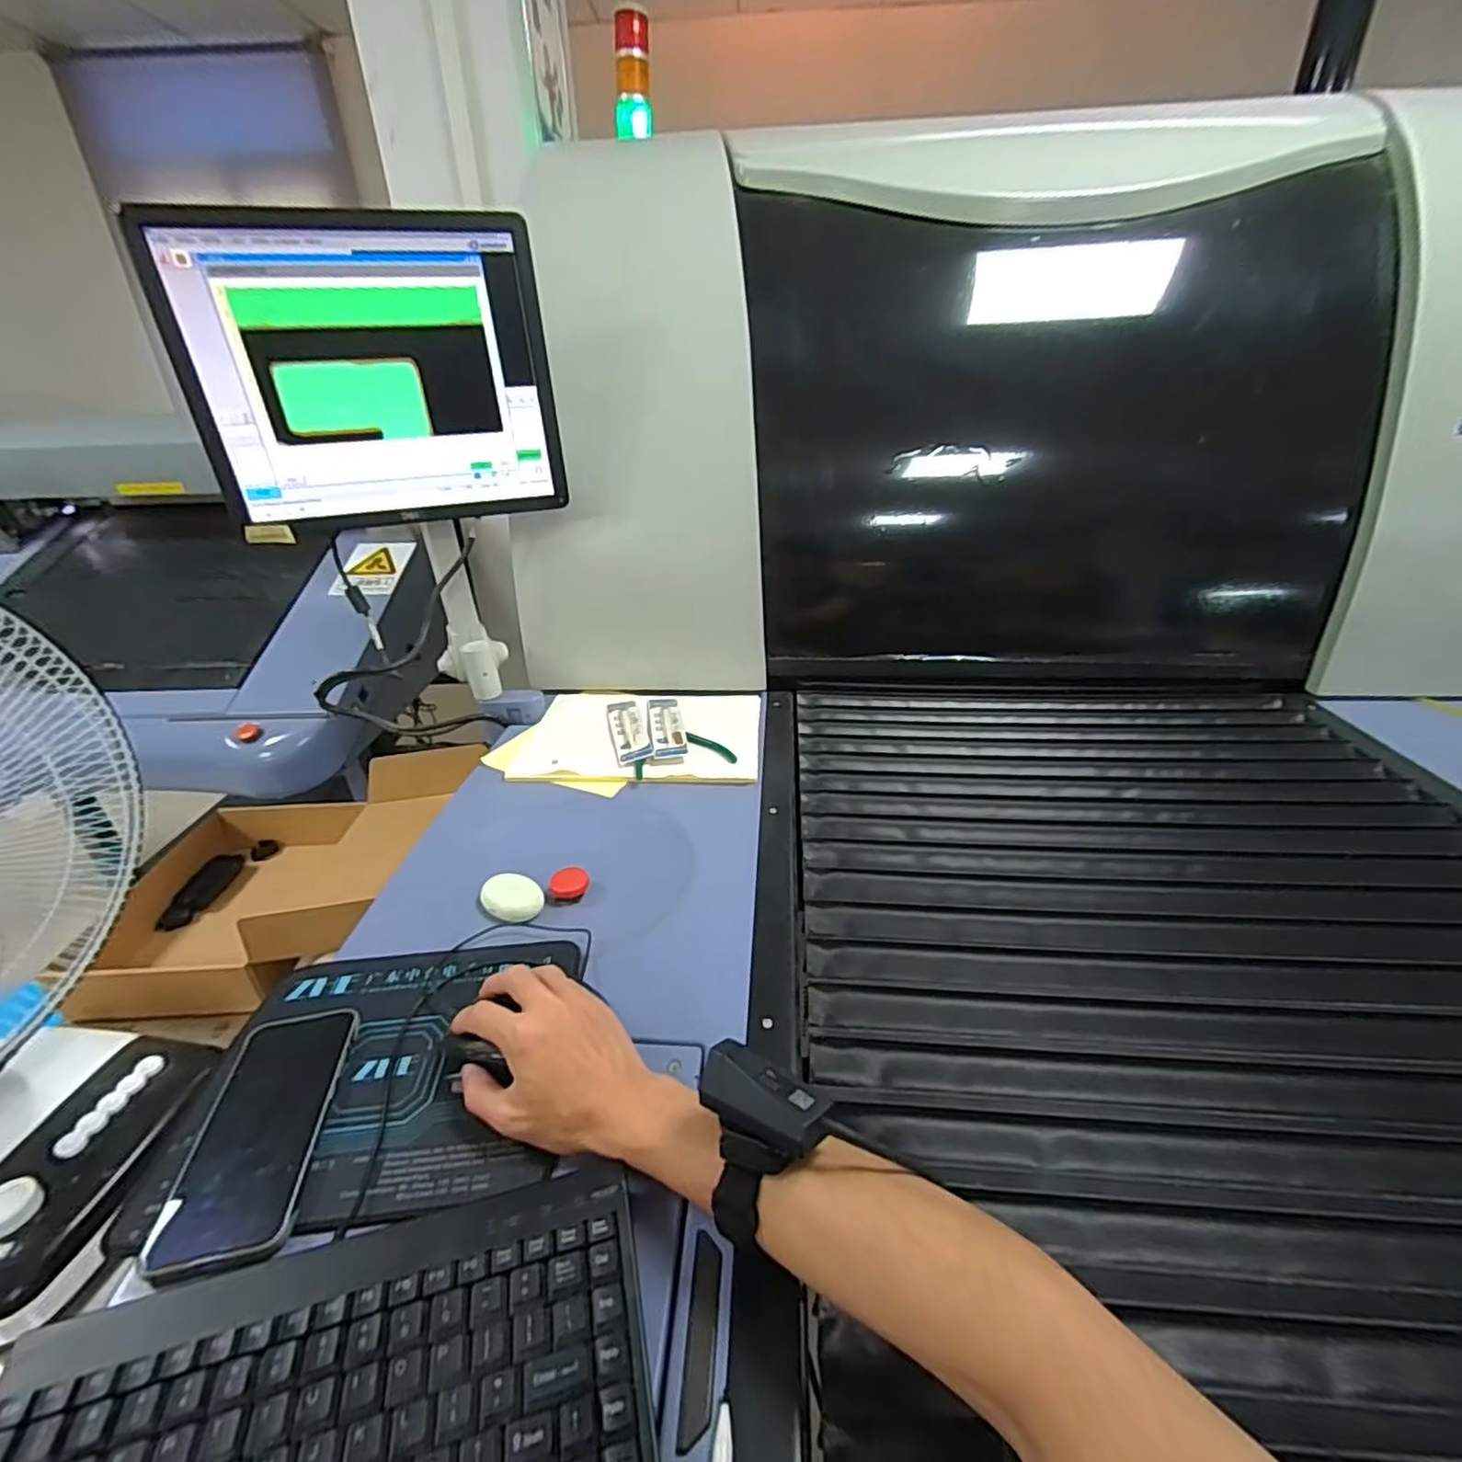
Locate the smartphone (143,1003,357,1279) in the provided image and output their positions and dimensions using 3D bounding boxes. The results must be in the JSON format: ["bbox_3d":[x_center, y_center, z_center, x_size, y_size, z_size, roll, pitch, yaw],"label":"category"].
[{"bbox_3d":[-0.306,0.255,0.419,0.079,0.015,0.159,-5,28,-11],"label":"smartphone"}]

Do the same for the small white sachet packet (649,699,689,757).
[{"bbox_3d":[-0.090,-0.011,0.899,0.045,0.012,0.181,-6,29,-8],"label":"small white sachet packet"}]

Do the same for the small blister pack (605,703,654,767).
[{"bbox_3d":[-0.143,-0.007,0.894,0.046,0.013,0.186,-8,29,-12],"label":"small blister pack"}]

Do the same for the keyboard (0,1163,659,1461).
[{"bbox_3d":[-0.185,0.311,0.292,0.288,0.021,0.148,-6,29,-14],"label":"keyboard"}]

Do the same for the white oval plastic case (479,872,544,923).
[{"bbox_3d":[-0.217,0.165,0.644,0.057,0.020,0.045,16,31,26],"label":"white oval plastic case"}]

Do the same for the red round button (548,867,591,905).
[{"bbox_3d":[-0.167,0.159,0.669,0.039,0.017,0.037,1,28,0],"label":"red round button"}]

